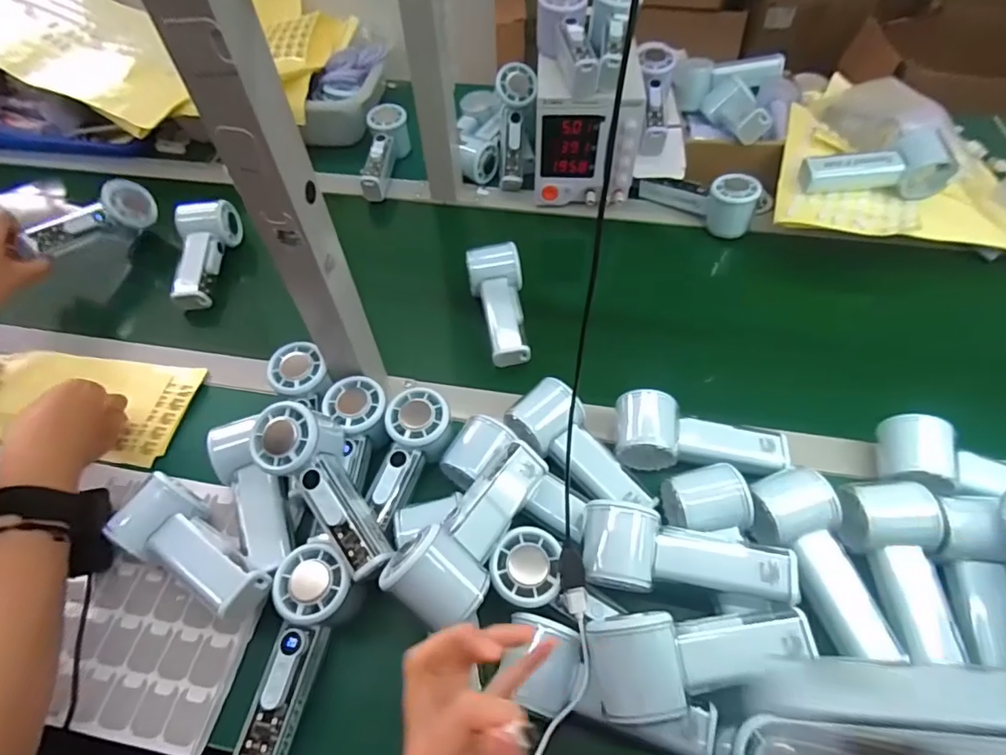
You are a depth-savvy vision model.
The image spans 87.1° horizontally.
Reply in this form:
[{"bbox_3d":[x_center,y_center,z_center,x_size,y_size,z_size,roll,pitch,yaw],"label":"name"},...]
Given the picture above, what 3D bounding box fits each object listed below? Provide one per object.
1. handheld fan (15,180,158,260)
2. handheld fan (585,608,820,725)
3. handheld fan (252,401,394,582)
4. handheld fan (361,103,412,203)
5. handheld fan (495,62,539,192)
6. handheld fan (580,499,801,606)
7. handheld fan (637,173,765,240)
[{"bbox_3d":[-0.509,-0.195,0.653,0.038,0.055,0.152,26,49,20],"label":"handheld fan"},{"bbox_3d":[0.134,0.187,0.349,0.154,0.044,0.060,-5,54,-2],"label":"handheld fan"},{"bbox_3d":[-0.140,0.089,0.423,0.062,0.057,0.152,-33,75,-17],"label":"handheld fan"},{"bbox_3d":[-0.170,-0.330,0.770,0.058,0.055,0.154,-3,54,0],"label":"handheld fan"},{"bbox_3d":[0.017,-0.343,0.731,0.054,0.048,0.163,5,99,8],"label":"handheld fan"},{"bbox_3d":[0.135,0.138,0.396,0.152,0.042,0.061,9,54,8],"label":"handheld fan"},{"bbox_3d":[0.252,-0.237,0.687,0.150,0.059,0.048,28,59,21],"label":"handheld fan"}]

